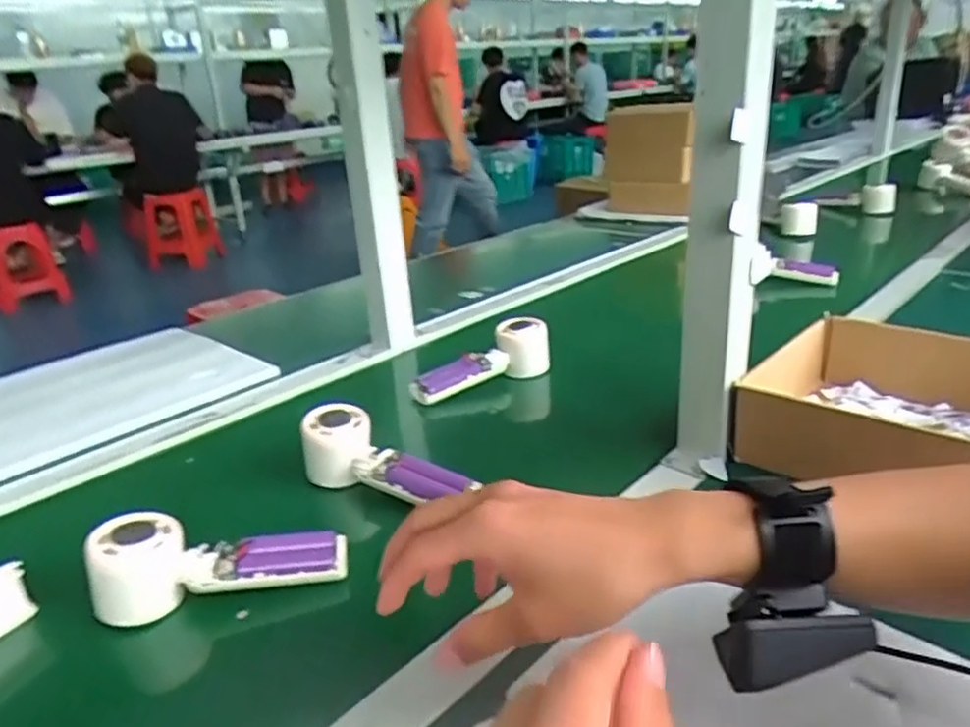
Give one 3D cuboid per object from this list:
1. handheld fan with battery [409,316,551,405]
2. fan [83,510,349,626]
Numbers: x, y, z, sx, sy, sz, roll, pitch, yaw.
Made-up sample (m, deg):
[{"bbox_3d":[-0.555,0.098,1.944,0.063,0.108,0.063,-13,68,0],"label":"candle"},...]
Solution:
[{"bbox_3d":[-0.004,-0.007,0.789,0.164,0.061,0.045,-16,26,-28],"label":"handheld fan with battery"},{"bbox_3d":[-0.183,0.131,0.490,0.163,0.055,0.049,-9,23,-13],"label":"fan"}]

